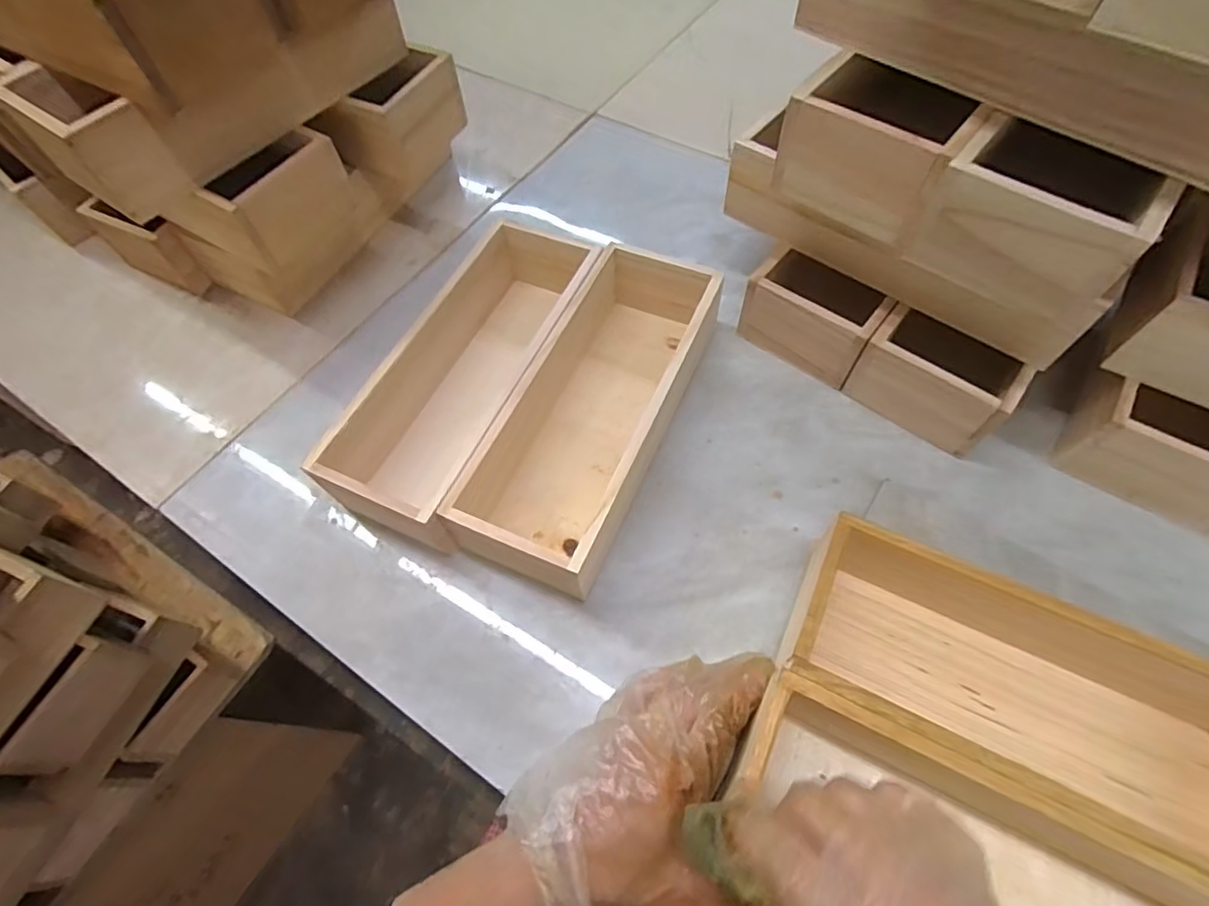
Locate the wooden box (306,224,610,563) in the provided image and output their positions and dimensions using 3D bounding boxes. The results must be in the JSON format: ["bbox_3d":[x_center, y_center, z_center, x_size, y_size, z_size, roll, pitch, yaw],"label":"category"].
[{"bbox_3d":[-0.092,-0.075,0.456,0.102,0.070,0.297,21,63,13],"label":"wooden box"}]

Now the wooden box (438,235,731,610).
[{"bbox_3d":[-0.004,-0.035,0.428,0.103,0.070,0.265,21,63,14],"label":"wooden box"}]

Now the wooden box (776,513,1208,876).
[{"bbox_3d":[0.235,0.140,0.312,0.259,0.077,0.097,23,63,14],"label":"wooden box"}]

